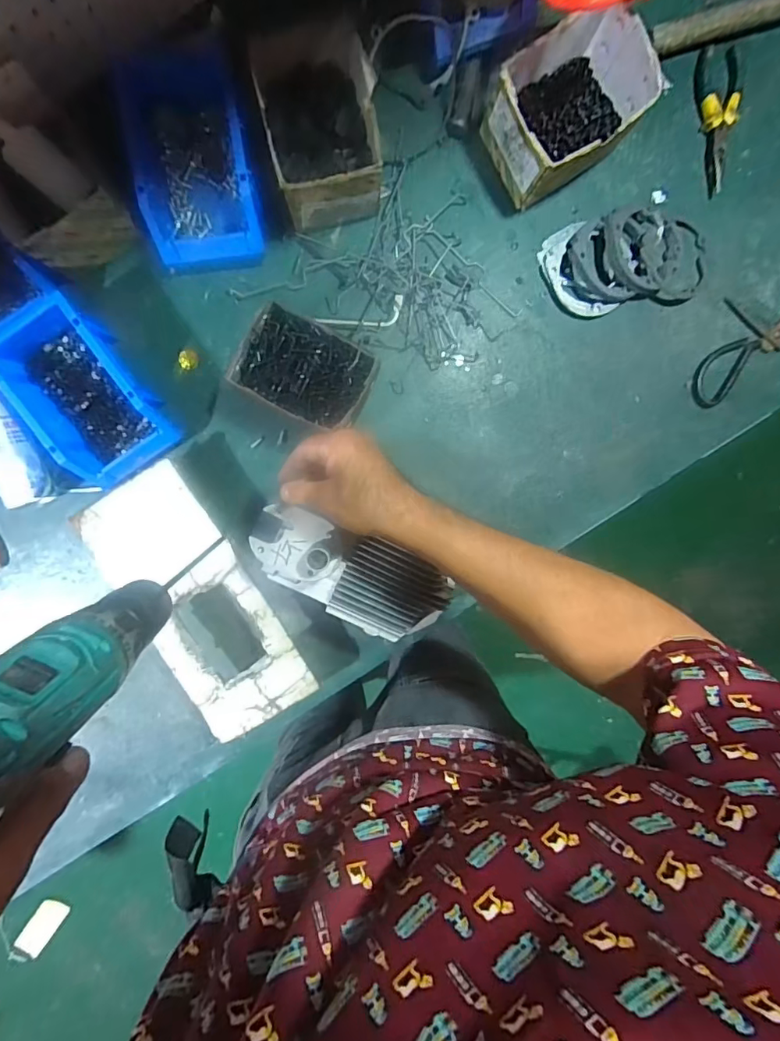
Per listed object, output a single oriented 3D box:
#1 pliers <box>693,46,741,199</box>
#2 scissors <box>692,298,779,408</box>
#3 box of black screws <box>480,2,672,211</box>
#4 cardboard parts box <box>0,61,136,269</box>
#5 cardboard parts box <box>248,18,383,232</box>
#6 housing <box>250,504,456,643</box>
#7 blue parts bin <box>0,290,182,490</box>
[{"bbox_3d":[0.392,-0.475,0.584,0.047,0.019,0.153,-8,98,-2],"label":"pliers"},{"bbox_3d":[0.489,-0.223,0.630,0.208,0.018,0.124,-9,98,-2],"label":"scissors"},{"bbox_3d":[0.192,-0.445,0.543,0.142,0.099,0.115,-32,98,1],"label":"box of black screws"},{"bbox_3d":[-0.359,-0.347,0.508,0.106,0.078,0.149,-30,98,1],"label":"cardboard parts box"},{"bbox_3d":[-0.071,-0.417,0.534,0.115,0.089,0.173,-14,98,-1],"label":"cardboard parts box"},{"bbox_3d":[-0.040,0.059,0.532,0.224,0.058,0.096,27,96,-17],"label":"housing"},{"bbox_3d":[-0.348,-0.141,0.567,0.126,0.077,0.197,-35,98,2],"label":"blue parts bin"}]

